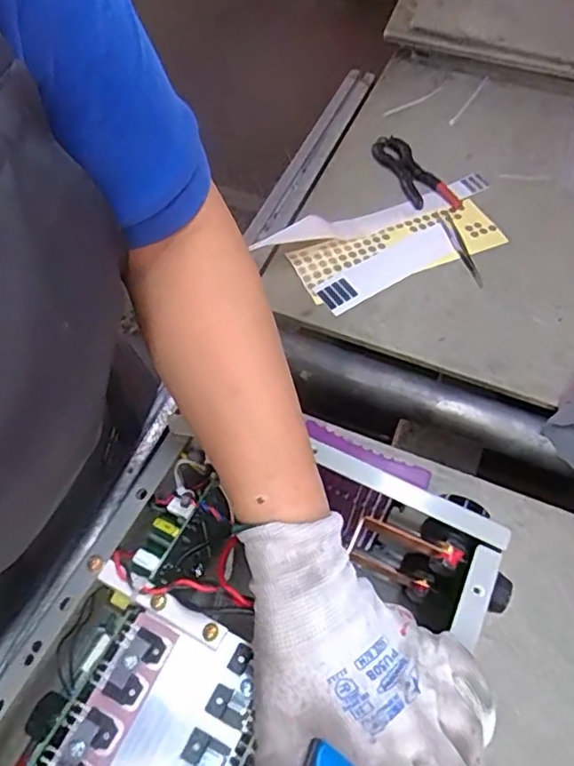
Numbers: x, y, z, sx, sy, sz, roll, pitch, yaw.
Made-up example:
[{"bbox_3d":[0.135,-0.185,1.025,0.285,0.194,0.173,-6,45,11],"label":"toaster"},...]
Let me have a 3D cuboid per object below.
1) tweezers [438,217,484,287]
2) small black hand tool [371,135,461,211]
[{"bbox_3d":[0.203,-0.157,0.695,0.015,0.009,0.113,-10,58,-9],"label":"tweezers"},{"bbox_3d":[0.156,-0.272,0.771,0.055,0.020,0.158,-24,62,-18],"label":"small black hand tool"}]

